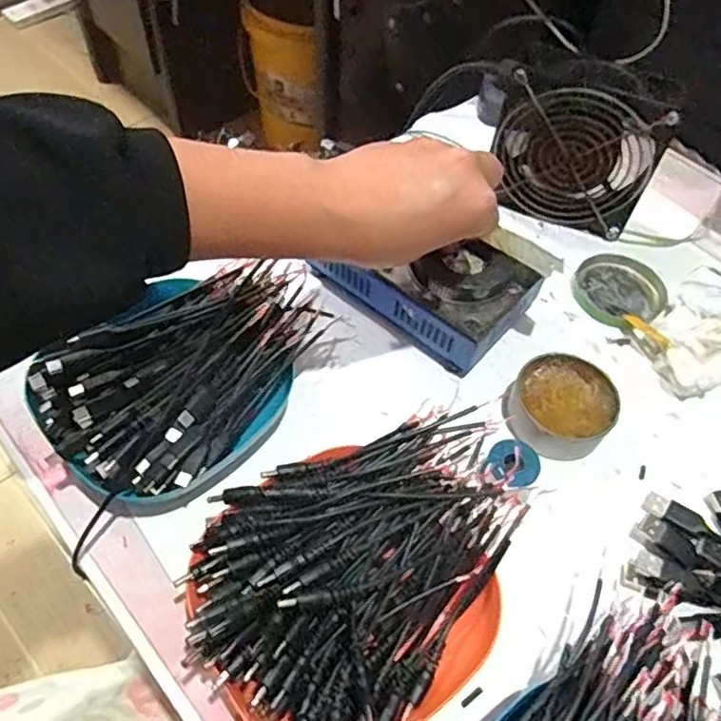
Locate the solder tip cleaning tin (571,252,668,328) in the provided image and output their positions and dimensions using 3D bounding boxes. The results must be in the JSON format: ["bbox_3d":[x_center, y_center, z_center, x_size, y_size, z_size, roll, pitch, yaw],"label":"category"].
[{"bbox_3d":[0.195,-0.056,0.485,0.064,0.008,0.066,1,56,-2],"label":"solder tip cleaning tin"}]

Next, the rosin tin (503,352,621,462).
[{"bbox_3d":[0.128,0.031,0.408,0.062,0.026,0.068,1,56,-2],"label":"rosin tin"}]

